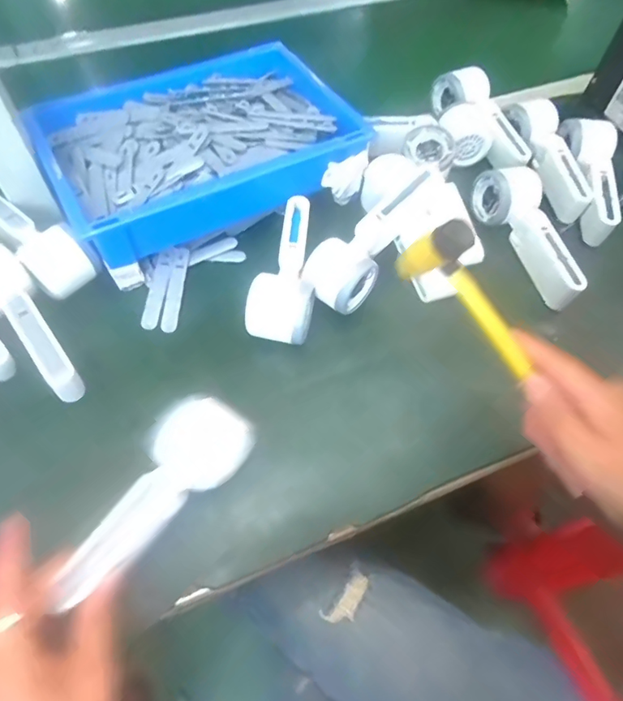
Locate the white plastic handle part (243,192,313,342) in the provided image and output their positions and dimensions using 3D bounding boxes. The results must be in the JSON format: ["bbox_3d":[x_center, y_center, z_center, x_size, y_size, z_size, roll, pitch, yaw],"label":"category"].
[{"bbox_3d":[-0.025,-0.082,0.507,0.058,0.044,0.167,6,58,1],"label":"white plastic handle part"}]

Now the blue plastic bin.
[{"bbox_3d":[-0.119,-0.216,0.565,0.306,0.085,0.231,-28,63,-18],"label":"blue plastic bin"}]

